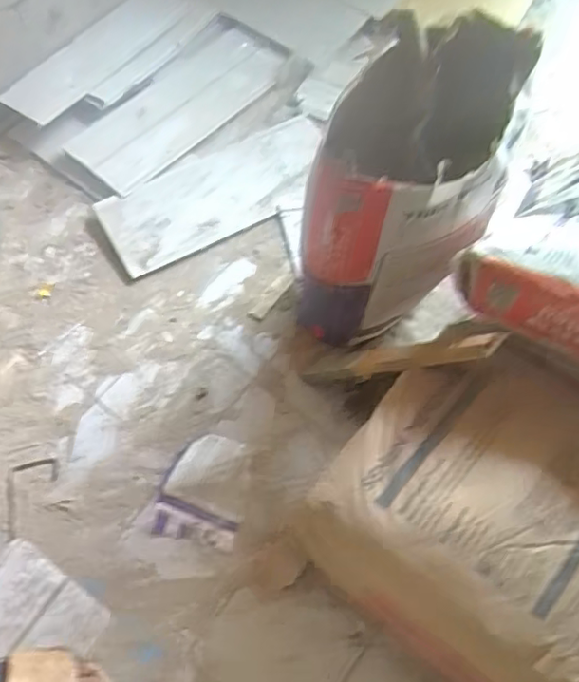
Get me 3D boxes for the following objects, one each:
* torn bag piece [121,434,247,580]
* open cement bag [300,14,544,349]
[{"bbox_3d":[-0.145,0.270,0.998,0.157,0.007,0.231,27,67,16],"label":"torn bag piece"},{"bbox_3d":[0.168,-0.195,0.957,0.252,0.501,0.288,15,64,10],"label":"open cement bag"}]

